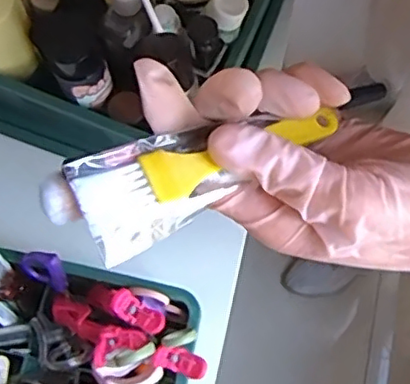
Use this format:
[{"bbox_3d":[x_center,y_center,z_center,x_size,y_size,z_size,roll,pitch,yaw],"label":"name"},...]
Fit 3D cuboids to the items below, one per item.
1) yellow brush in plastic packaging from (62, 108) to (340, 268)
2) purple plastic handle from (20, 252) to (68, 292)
[{"bbox_3d":[0.005,-0.012,0.244,0.115,0.007,0.039,-23,87,-25],"label":"yellow brush in plastic packaging"},{"bbox_3d":[-0.112,0.054,0.425,0.030,0.034,0.011,11,37,19],"label":"purple plastic handle"}]

